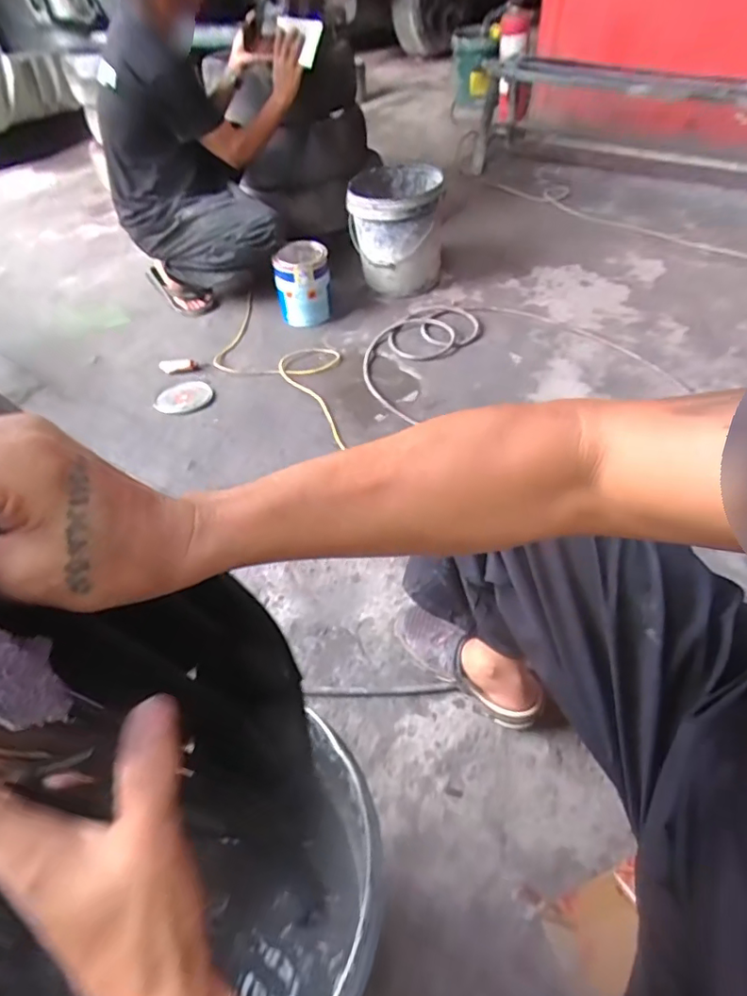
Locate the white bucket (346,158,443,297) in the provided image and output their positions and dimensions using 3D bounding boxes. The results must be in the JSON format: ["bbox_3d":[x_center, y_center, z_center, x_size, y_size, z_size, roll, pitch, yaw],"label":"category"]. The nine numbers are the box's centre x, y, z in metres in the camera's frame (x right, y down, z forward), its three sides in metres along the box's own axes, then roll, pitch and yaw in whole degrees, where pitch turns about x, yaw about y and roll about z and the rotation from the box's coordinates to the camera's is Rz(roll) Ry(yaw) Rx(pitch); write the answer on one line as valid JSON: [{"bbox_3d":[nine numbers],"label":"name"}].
[{"bbox_3d":[0.074,-0.854,1.760,0.287,0.298,0.288,-1,47,5],"label":"white bucket"}]

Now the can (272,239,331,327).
[{"bbox_3d":[-0.216,-0.659,1.685,0.168,0.186,0.161,-8,47,-2],"label":"can"}]

